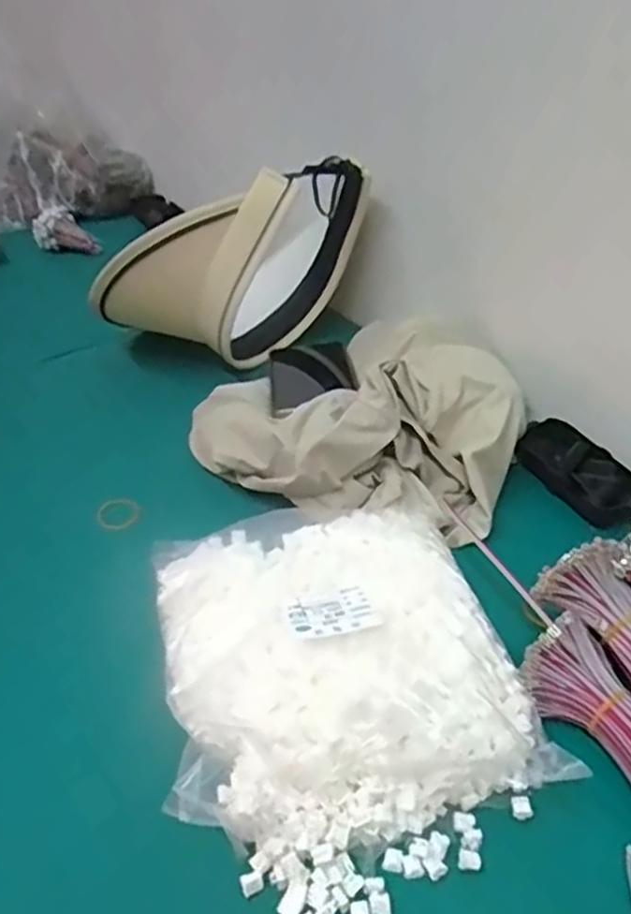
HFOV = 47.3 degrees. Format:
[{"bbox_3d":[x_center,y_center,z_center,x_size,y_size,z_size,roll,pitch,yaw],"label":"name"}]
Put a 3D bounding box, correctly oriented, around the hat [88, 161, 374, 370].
[{"bbox_3d":[-0.073,-0.171,0.674,0.258,0.175,0.129,-14,40,-14],"label":"hat"}]

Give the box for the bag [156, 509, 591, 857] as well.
[{"bbox_3d":[0.011,0.113,0.418,0.194,0.057,0.203,-8,39,-8],"label":"bag"}]

